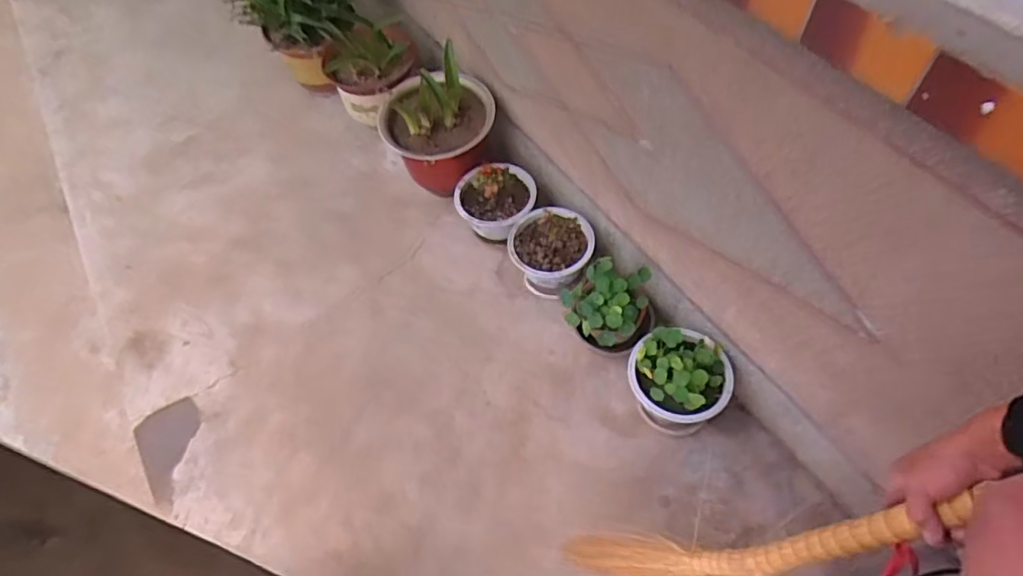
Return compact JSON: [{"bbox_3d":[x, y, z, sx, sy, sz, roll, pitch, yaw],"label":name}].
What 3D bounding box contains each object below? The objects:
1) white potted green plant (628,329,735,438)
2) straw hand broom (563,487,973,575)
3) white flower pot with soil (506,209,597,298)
[{"bbox_3d":[0.378,0.208,1.345,0.227,0.198,0.198,14,57,12],"label":"white potted green plant"},{"bbox_3d":[0.332,0.375,0.836,0.246,0.648,0.088,18,54,-16],"label":"straw hand broom"},{"bbox_3d":[0.108,-0.084,1.571,0.224,0.158,0.190,-6,55,-2],"label":"white flower pot with soil"}]

